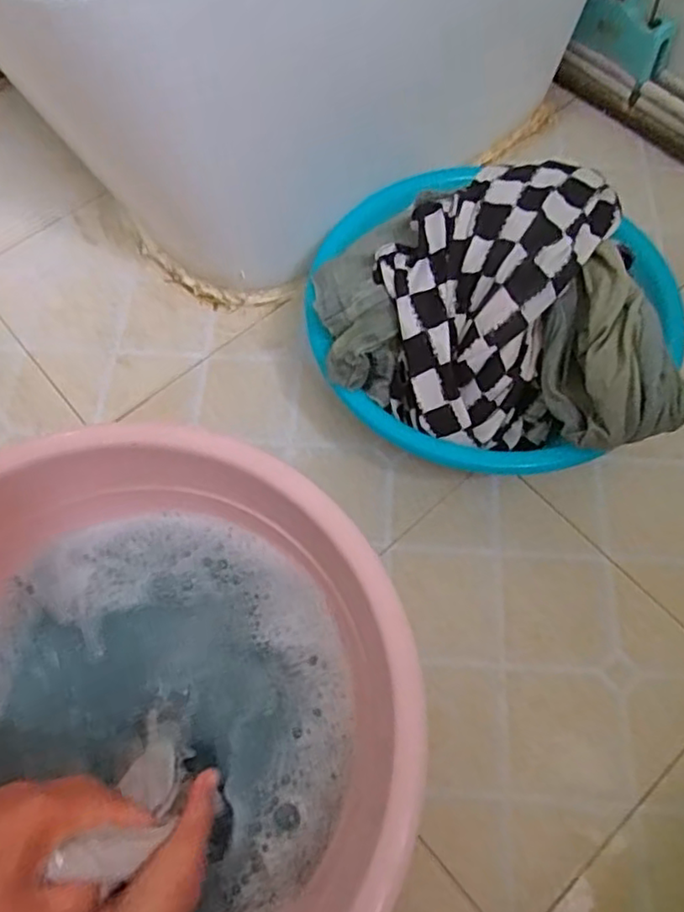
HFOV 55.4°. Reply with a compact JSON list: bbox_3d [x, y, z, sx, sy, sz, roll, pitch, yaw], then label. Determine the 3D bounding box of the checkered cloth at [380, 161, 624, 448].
[{"bbox_3d":[0.120,-0.137,0.570,0.178,0.089,0.247,16,97,10],"label":"checkered cloth"}]

